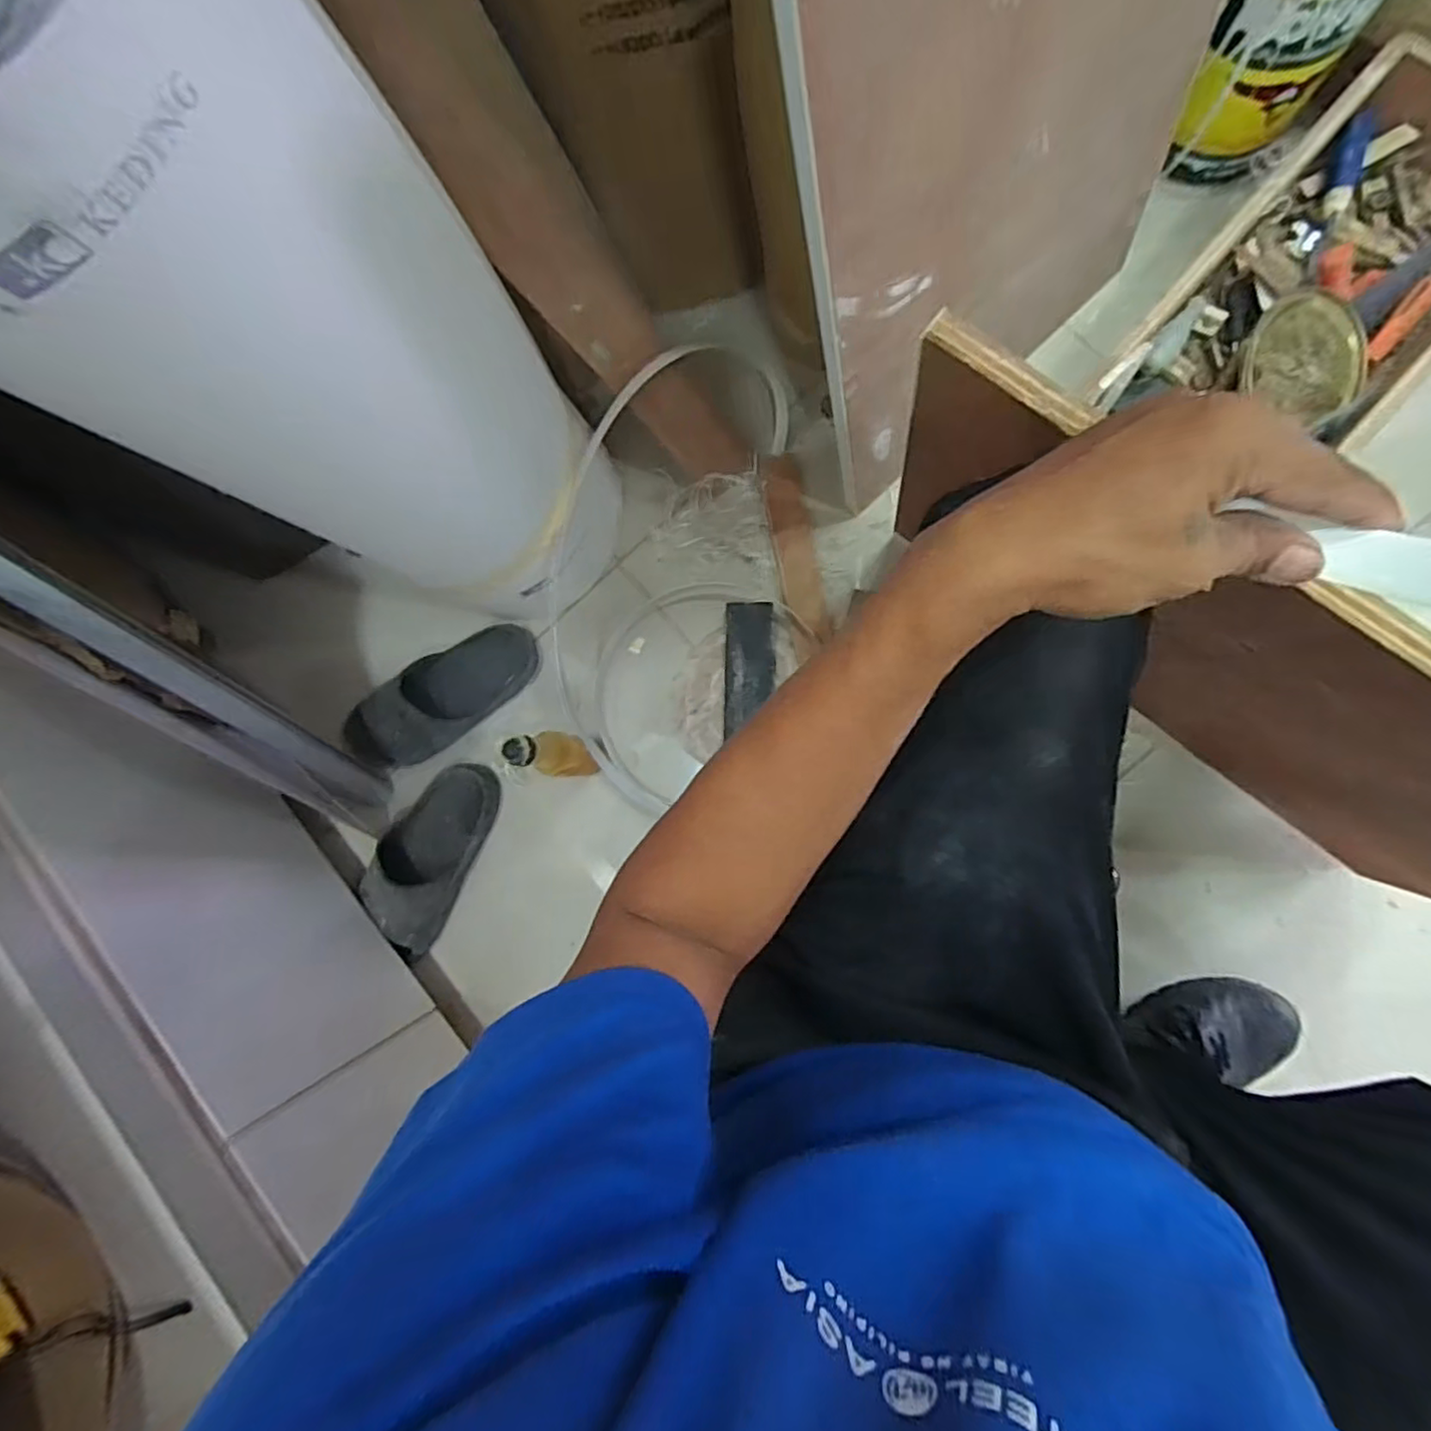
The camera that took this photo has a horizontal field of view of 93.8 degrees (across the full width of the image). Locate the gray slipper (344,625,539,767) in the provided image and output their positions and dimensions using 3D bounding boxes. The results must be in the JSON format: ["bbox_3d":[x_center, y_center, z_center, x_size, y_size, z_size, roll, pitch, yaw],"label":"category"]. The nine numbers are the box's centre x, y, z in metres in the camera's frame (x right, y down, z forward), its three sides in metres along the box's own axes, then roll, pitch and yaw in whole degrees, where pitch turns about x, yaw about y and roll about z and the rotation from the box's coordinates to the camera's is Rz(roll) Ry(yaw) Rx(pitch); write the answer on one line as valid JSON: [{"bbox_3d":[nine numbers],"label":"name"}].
[{"bbox_3d":[-0.348,-0.021,0.850,0.269,0.051,0.111,-28,82,5],"label":"gray slipper"}]

